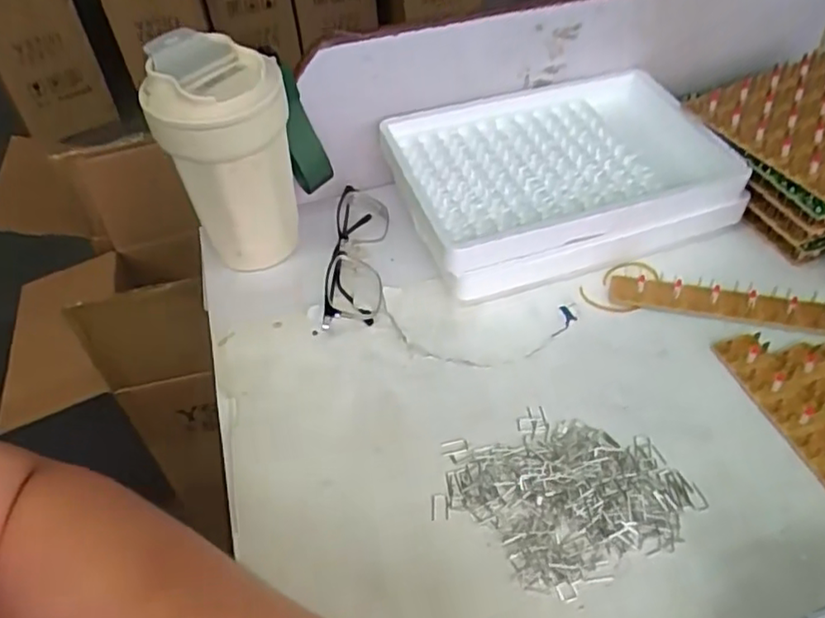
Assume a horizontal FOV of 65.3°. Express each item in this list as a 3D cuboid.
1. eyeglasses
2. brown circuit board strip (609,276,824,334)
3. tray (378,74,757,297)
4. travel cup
[{"bbox_3d":[-0.042,-0.038,0.481,0.040,0.025,0.139,-2,46,4],"label":"eyeglasses"},{"bbox_3d":[0.217,-0.004,0.435,0.157,0.005,0.031,10,48,15],"label":"brown circuit board strip"},{"bbox_3d":[0.109,-0.104,0.505,0.231,0.059,0.163,-16,47,-10],"label":"tray"},{"bbox_3d":[-0.125,-0.101,0.450,0.081,0.161,0.087,-3,46,3],"label":"travel cup"}]

